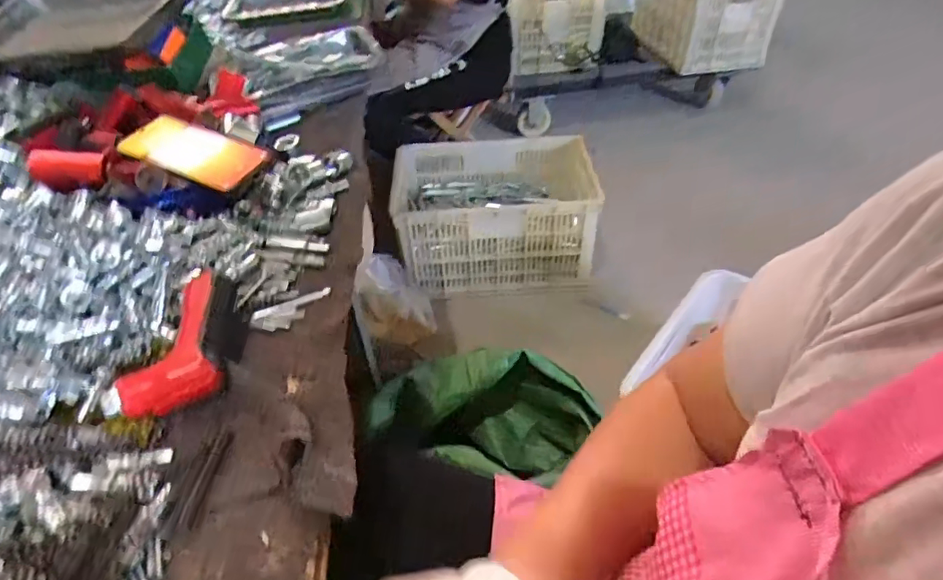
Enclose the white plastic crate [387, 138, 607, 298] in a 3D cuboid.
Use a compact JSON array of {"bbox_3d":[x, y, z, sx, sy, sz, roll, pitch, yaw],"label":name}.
[{"bbox_3d":[0.062,-0.188,1.369,0.499,0.235,0.304,-3,42,0],"label":"white plastic crate"}]

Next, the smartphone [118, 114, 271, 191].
[{"bbox_3d":[-0.304,-0.154,0.603,0.160,0.009,0.077,20,49,16],"label":"smartphone"}]

